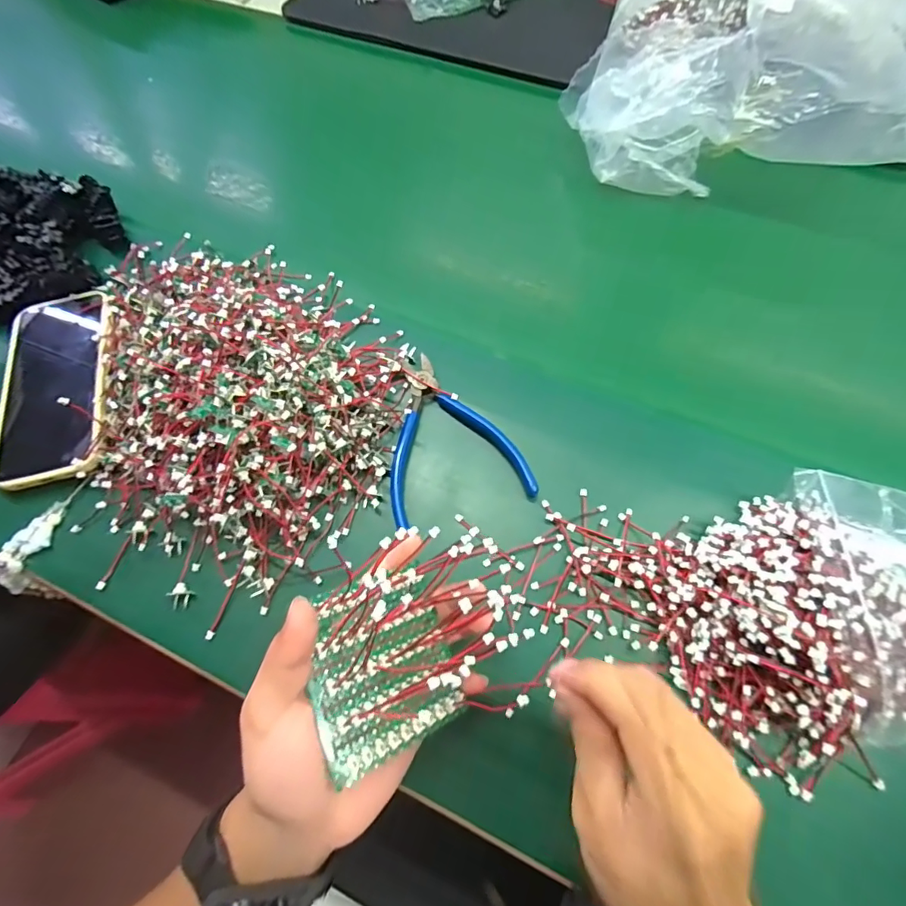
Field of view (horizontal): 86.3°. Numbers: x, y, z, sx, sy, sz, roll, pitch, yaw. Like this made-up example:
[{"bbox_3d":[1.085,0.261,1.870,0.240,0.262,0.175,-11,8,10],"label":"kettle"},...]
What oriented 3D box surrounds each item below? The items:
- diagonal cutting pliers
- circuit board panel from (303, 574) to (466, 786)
[{"bbox_3d":[-0.008,-0.016,0.364,0.100,0.011,0.129,-16,66,-5],"label":"diagonal cutting pliers"},{"bbox_3d":[-0.035,0.111,0.257,0.075,0.006,0.081,-10,76,-37],"label":"circuit board panel"}]

